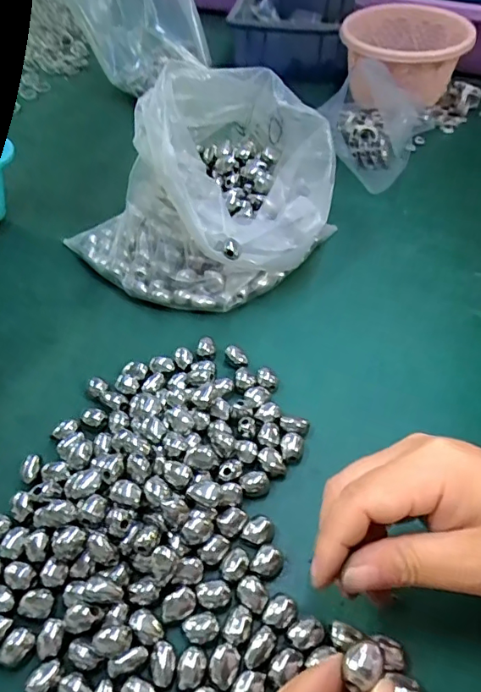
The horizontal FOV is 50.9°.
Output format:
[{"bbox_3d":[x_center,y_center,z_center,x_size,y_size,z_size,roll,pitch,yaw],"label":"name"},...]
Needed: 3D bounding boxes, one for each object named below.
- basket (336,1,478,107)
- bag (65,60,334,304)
[{"bbox_3d":[0.204,-0.357,0.637,0.158,0.079,0.173,7,50,6],"label":"basket"},{"bbox_3d":[-0.029,-0.135,0.432,0.214,0.133,0.162,-24,54,-20],"label":"bag"}]

